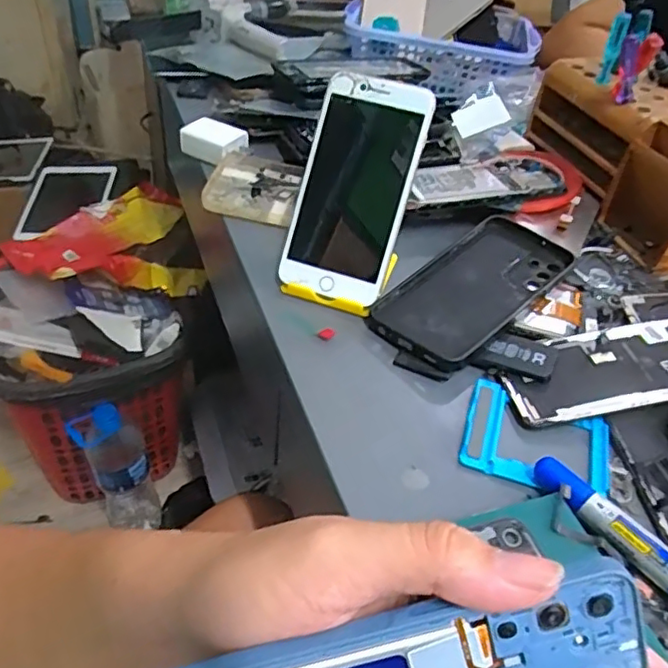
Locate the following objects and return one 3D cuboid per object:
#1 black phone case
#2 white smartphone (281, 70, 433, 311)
[{"bbox_3d":[0.104,-0.035,0.450,0.079,0.016,0.164,35,54,28],"label":"black phone case"},{"bbox_3d":[0.014,-0.102,0.433,0.076,0.153,0.012,16,7,10],"label":"white smartphone"}]

